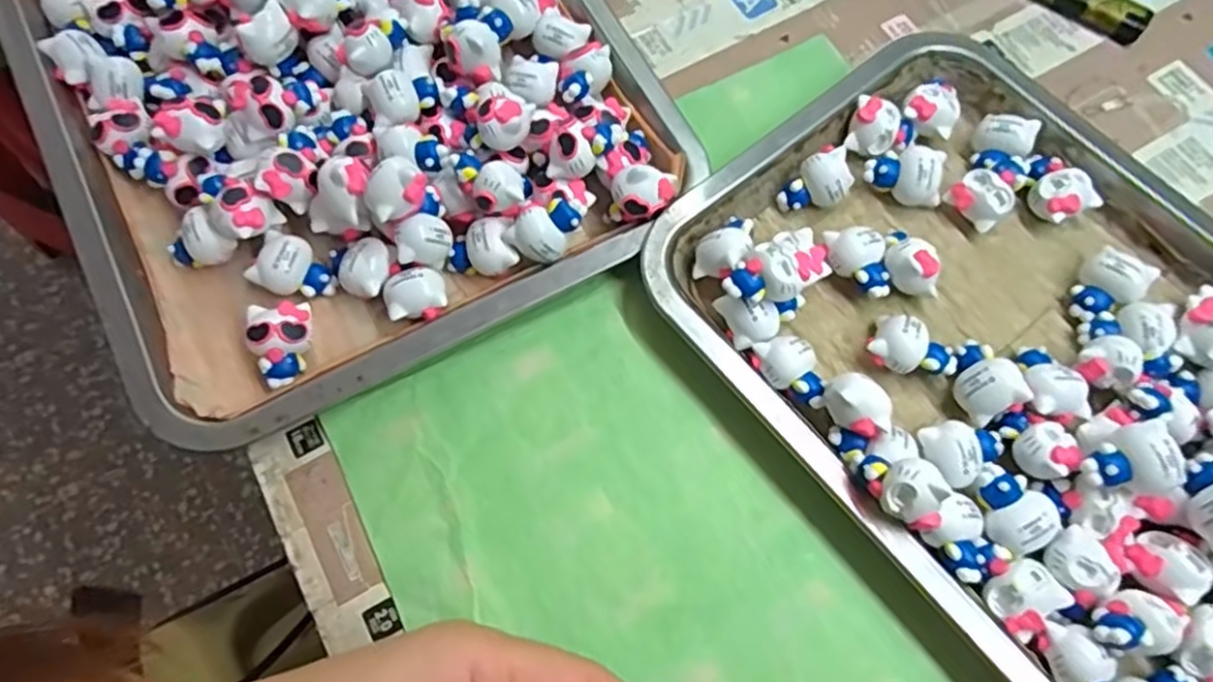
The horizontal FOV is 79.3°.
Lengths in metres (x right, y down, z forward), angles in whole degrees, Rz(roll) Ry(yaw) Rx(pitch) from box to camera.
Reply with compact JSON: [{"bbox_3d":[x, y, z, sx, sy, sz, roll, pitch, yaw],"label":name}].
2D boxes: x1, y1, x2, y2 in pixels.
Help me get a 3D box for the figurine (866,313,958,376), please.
[{"bbox_3d":[0.125,0.006,0.302,0.036,0.021,0.021,31,72,11],"label":"figurine"}]

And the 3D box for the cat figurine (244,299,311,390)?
[{"bbox_3d":[-0.135,0.001,0.304,0.023,0.021,0.032,-10,69,-4],"label":"cat figurine"}]

